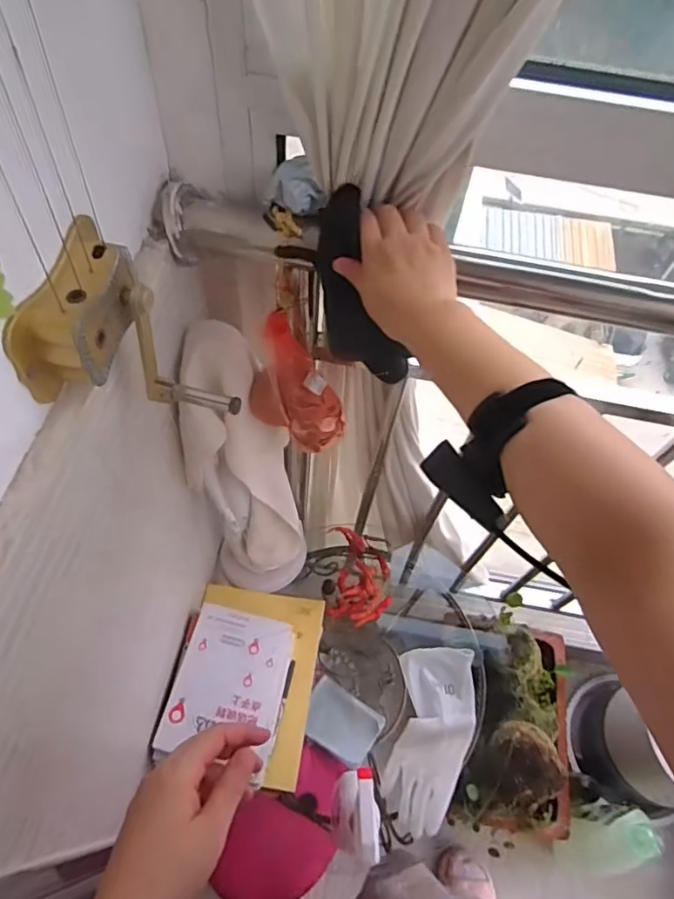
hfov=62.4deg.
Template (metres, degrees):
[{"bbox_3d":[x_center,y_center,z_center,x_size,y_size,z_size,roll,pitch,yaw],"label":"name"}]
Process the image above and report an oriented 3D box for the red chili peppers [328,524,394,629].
[{"bbox_3d":[0.041,0.228,1.012,0.106,0.041,0.173,3,58,-3],"label":"red chili peppers"}]

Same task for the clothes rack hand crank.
[{"bbox_3d":[-0.148,-0.075,0.426,0.117,0.143,0.116,12,58,3],"label":"clothes rack hand crank"}]

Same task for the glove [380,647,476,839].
[{"bbox_3d":[0.153,0.449,0.885,0.127,0.035,0.265,12,58,3],"label":"glove"}]

